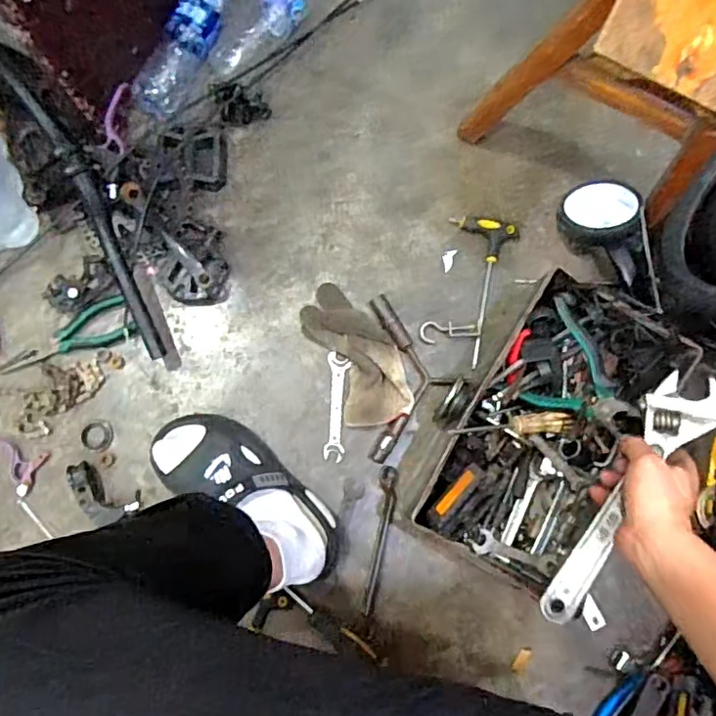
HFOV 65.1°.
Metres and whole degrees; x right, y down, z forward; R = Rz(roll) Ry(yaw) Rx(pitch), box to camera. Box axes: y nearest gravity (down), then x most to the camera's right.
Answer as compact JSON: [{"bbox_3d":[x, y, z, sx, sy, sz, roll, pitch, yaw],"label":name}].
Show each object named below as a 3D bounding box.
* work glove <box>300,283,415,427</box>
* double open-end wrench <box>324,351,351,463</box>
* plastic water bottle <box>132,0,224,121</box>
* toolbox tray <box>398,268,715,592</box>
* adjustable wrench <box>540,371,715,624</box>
[{"bbox_3d":[-0.001,-0.007,0.759,0.100,0.027,0.200,-25,84,-5],"label":"work glove"},{"bbox_3d":[-0.029,0.066,0.758,0.029,0.005,0.143,4,82,-2],"label":"double open-end wrench"},{"bbox_3d":[-0.237,-0.448,0.792,0.061,0.056,0.233,24,82,1],"label":"plastic water bottle"},{"bbox_3d":[0.227,0.082,0.705,0.207,0.122,0.349,29,82,2],"label":"toolbox tray"},{"bbox_3d":[0.269,0.136,0.562,0.055,0.025,0.284,37,84,3],"label":"adjustable wrench"}]

